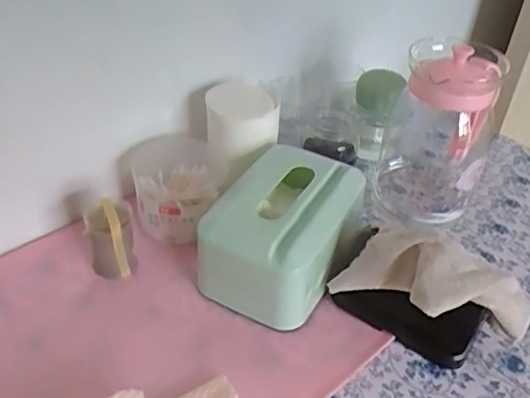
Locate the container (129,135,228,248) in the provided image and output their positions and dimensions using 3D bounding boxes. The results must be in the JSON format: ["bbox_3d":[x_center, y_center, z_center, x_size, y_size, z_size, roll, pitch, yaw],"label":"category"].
[{"bbox_3d":[-0.098,-0.012,0.654,0.103,0.070,0.123,-7,40,-14],"label":"container"}]

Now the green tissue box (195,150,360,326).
[{"bbox_3d":[0.018,0.035,0.586,0.122,0.101,0.172,19,41,18],"label":"green tissue box"}]

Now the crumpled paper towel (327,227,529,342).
[{"bbox_3d":[0.151,0.078,0.516,0.176,0.075,0.071,20,42,19],"label":"crumpled paper towel"}]

